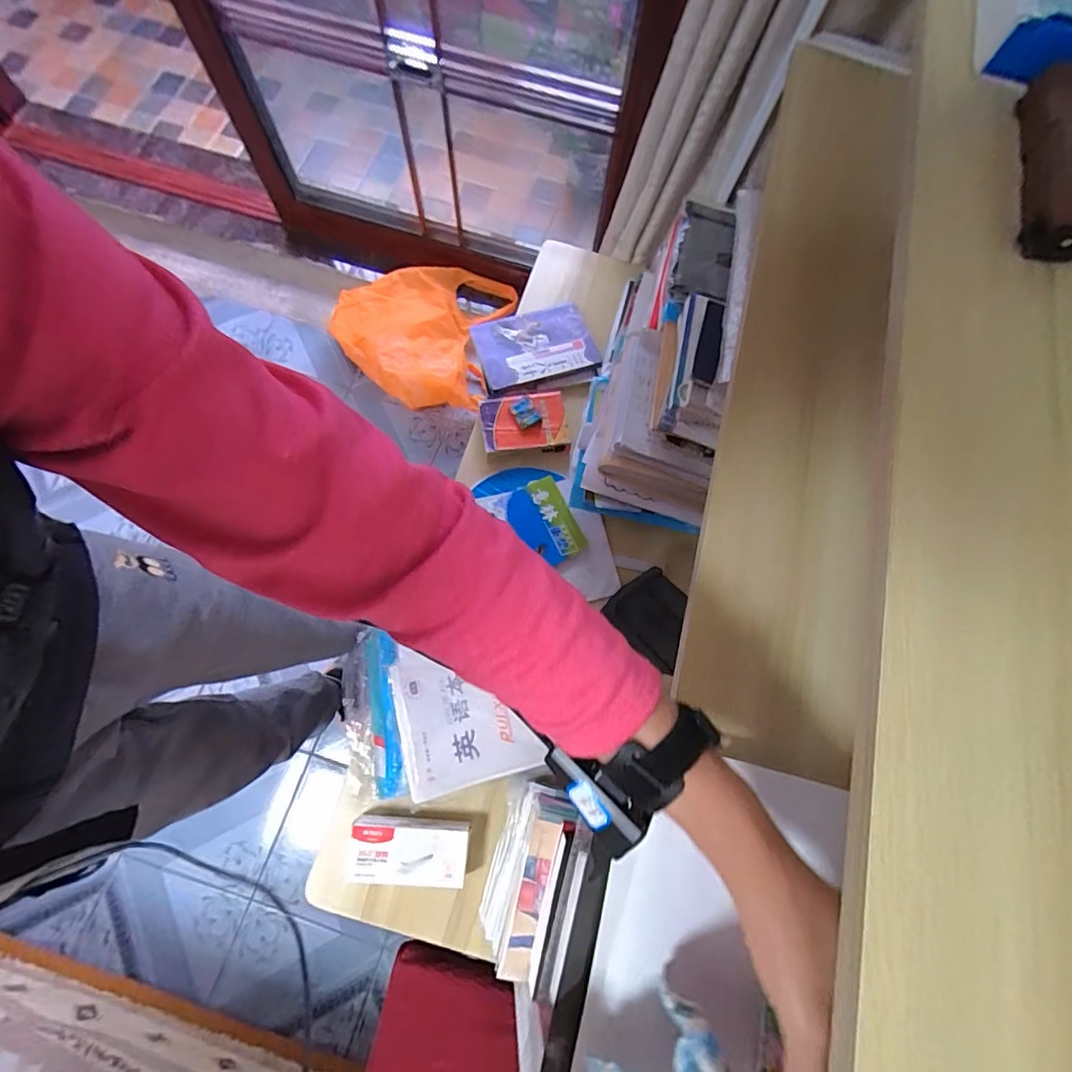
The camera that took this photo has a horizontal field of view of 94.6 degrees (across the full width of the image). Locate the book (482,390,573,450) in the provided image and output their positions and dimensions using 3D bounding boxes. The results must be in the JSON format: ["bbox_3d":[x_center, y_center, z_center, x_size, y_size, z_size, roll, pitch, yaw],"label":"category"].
[{"bbox_3d":[-0.021,-0.197,0.854,0.143,0.022,0.102,-7,74,-4],"label":"book"}]

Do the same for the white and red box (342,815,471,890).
[{"bbox_3d":[-0.172,0.427,0.672,0.157,0.039,0.075,7,74,0],"label":"white and red box"}]

